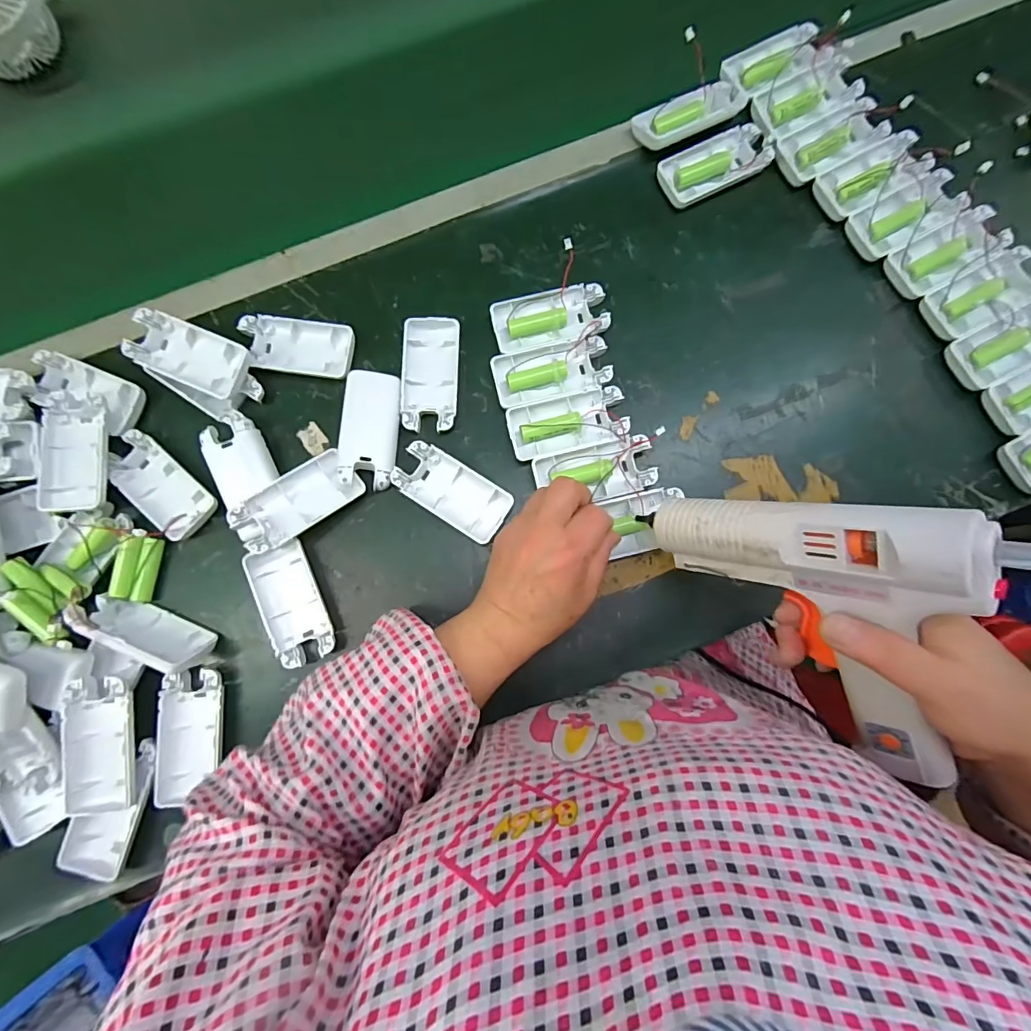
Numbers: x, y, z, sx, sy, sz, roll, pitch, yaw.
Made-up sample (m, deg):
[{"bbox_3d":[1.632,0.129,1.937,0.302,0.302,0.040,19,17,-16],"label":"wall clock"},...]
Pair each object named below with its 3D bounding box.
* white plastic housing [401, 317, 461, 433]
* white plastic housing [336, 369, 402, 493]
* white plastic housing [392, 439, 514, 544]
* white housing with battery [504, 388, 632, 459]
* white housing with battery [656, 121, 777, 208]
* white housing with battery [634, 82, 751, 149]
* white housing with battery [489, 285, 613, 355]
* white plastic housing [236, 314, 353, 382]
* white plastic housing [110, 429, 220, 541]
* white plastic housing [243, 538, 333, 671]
[{"bbox_3d":[-0.070,-0.116,0.398,0.045,0.014,0.094,0,82,0],"label":"white plastic housing"},{"bbox_3d":[-0.117,-0.070,0.385,0.043,0.017,0.093,4,82,1],"label":"white plastic housing"},{"bbox_3d":[-0.050,-0.019,0.383,0.093,0.012,0.045,33,84,4],"label":"white plastic housing"},{"bbox_3d":[0.042,-0.074,0.388,0.093,0.013,0.046,-11,82,-1],"label":"white housing with battery"},{"bbox_3d":[0.174,-0.306,0.420,0.098,0.013,0.048,-27,83,-3],"label":"white housing with battery"},{"bbox_3d":[0.155,-0.351,0.418,0.098,0.015,0.044,-26,83,-3],"label":"white housing with battery"},{"bbox_3d":[0.029,-0.163,0.402,0.093,0.021,0.048,-14,82,-2],"label":"white housing with battery"},{"bbox_3d":[-0.181,-0.140,0.400,0.092,0.013,0.046,9,82,1],"label":"white plastic housing"},{"bbox_3d":[-0.283,-0.022,0.380,0.094,0.022,0.046,40,84,5],"label":"white plastic housing"},{"bbox_3d":[-0.172,0.068,0.372,0.043,0.014,0.090,-21,83,-3],"label":"white plastic housing"}]

